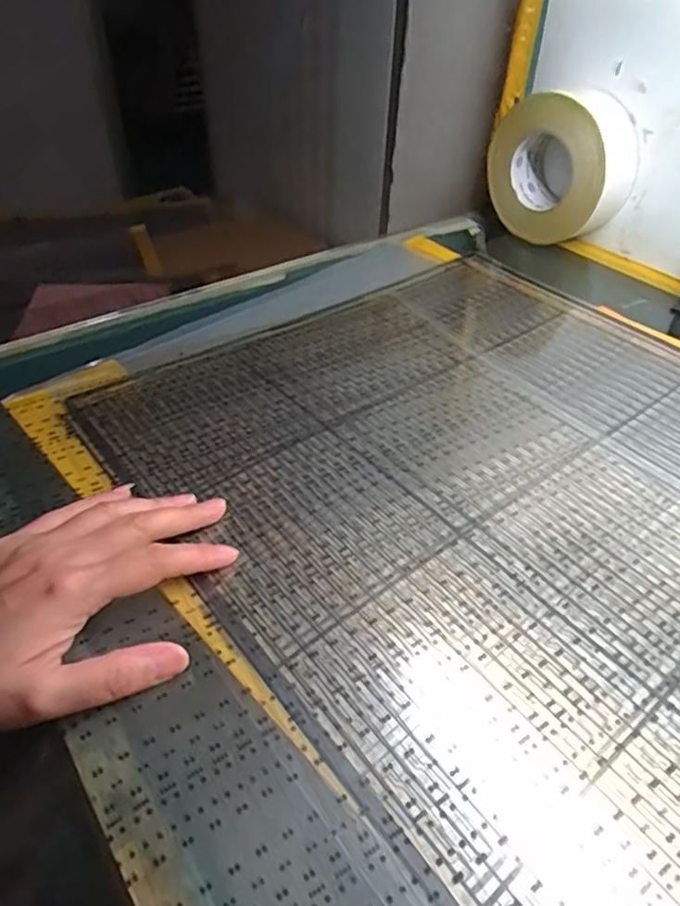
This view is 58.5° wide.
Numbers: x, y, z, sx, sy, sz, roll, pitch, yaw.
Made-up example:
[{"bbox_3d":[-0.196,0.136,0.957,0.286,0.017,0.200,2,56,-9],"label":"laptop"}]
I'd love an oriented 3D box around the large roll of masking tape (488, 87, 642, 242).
[{"bbox_3d":[0.224,-0.293,0.632,0.062,0.135,0.145,-27,49,-30],"label":"large roll of masking tape"}]

